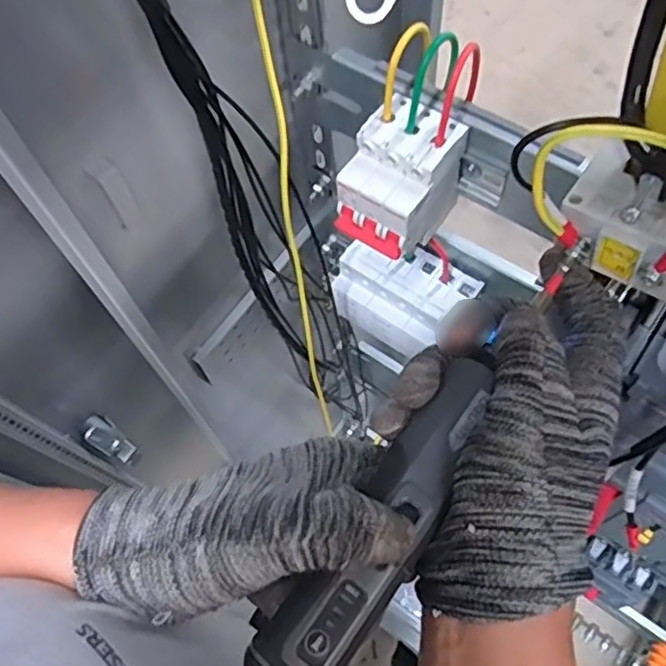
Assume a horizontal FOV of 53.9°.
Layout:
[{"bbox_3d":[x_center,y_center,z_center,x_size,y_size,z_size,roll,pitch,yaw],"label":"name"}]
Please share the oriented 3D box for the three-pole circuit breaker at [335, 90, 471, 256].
[{"bbox_3d":[0.043,-0.095,0.417,0.059,0.068,0.074,35,71,19],"label":"three-pole circuit breaker"}]

